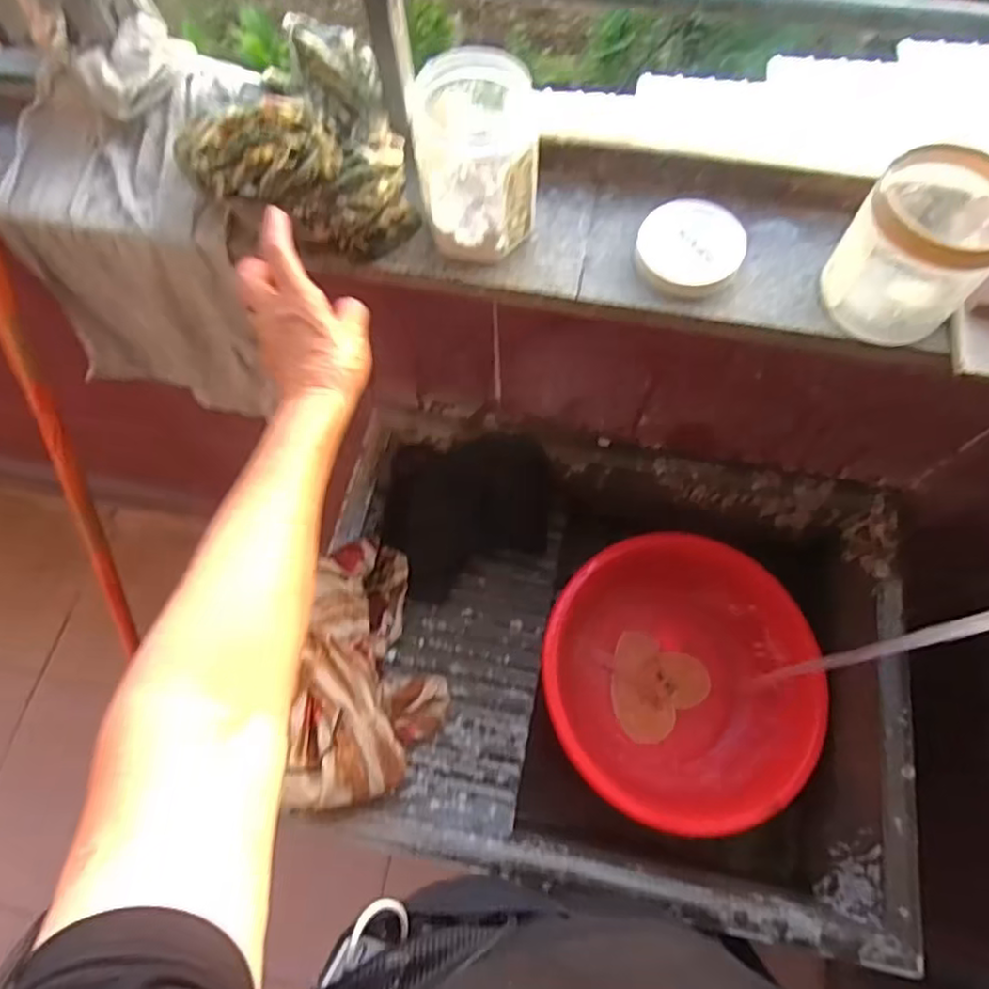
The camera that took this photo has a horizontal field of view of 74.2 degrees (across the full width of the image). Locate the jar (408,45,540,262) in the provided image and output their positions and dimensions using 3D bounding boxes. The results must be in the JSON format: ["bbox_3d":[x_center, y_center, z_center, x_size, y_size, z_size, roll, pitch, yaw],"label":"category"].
[{"bbox_3d":[-0.011,-0.261,0.517,0.089,0.120,0.097,-1,69,1],"label":"jar"}]

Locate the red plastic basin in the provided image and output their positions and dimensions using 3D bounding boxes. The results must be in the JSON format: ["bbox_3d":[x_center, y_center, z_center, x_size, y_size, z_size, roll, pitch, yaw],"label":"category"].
[{"bbox_3d":[0.205,0.203,0.743,0.290,0.127,0.303,-1,69,1],"label":"red plastic basin"}]

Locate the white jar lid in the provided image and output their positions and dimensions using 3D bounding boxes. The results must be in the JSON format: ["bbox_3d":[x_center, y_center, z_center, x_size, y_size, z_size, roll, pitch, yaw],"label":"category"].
[{"bbox_3d":[0.164,-0.206,0.549,0.086,0.016,0.087,-1,69,1],"label":"white jar lid"}]

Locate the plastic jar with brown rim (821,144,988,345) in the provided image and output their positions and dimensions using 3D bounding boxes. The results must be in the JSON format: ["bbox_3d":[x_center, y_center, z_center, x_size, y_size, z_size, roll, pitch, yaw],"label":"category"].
[{"bbox_3d":[0.323,-0.190,0.492,0.096,0.102,0.112,42,76,16],"label":"plastic jar with brown rim"}]

